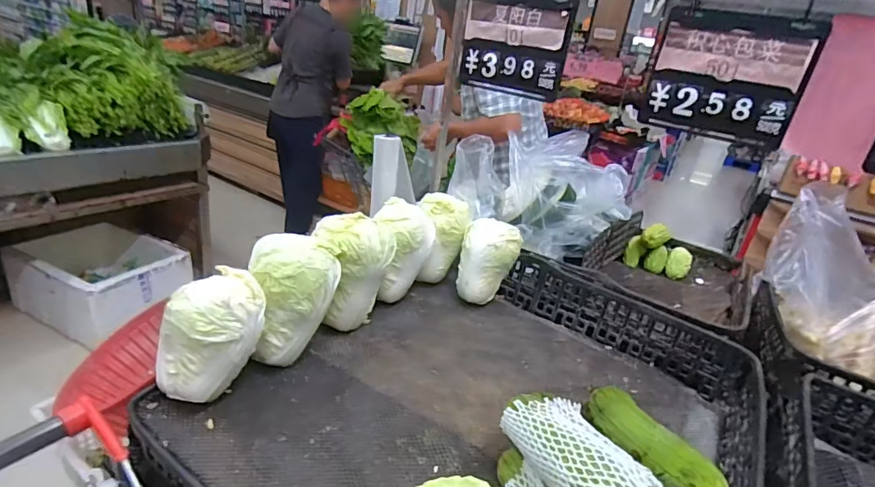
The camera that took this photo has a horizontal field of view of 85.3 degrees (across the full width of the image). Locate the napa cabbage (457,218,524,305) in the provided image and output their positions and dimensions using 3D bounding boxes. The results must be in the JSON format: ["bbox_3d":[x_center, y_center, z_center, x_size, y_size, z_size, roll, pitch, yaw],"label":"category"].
[{"bbox_3d":[0.102,0.042,0.945,0.118,0.155,0.103,8,25,2],"label":"napa cabbage"}]

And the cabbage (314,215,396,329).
[{"bbox_3d":[-0.139,0.045,0.789,0.133,0.176,0.110,3,25,-8],"label":"cabbage"}]

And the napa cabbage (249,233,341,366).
[{"bbox_3d":[-0.210,0.076,0.701,0.125,0.166,0.110,1,25,-13],"label":"napa cabbage"}]

